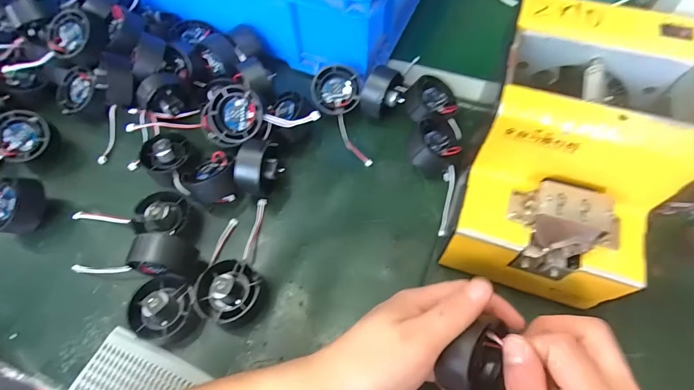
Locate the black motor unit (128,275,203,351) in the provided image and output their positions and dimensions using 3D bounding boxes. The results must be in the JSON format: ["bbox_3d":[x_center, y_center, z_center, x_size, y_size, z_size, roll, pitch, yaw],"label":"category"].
[{"bbox_3d":[-0.147,0.093,0.300,0.056,0.029,0.051,-1,62,2],"label":"black motor unit"}]

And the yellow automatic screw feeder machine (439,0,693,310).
[{"bbox_3d":[0.162,-0.026,0.286,0.119,0.145,0.170,17,64,11],"label":"yellow automatic screw feeder machine"}]

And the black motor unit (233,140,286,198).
[{"bbox_3d":[-0.081,-0.022,0.352,0.035,0.055,0.052,6,62,6],"label":"black motor unit"}]

